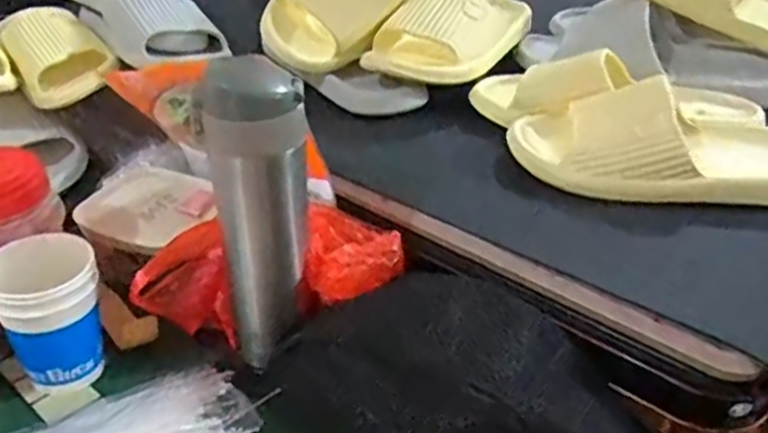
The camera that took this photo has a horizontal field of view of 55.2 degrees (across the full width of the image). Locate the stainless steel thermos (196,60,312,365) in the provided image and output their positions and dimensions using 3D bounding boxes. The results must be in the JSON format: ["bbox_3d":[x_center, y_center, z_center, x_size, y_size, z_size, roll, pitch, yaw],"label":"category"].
[{"bbox_3d":[-0.086,-0.002,0.522,0.065,0.205,0.066,-9,33,-14],"label":"stainless steel thermos"}]

